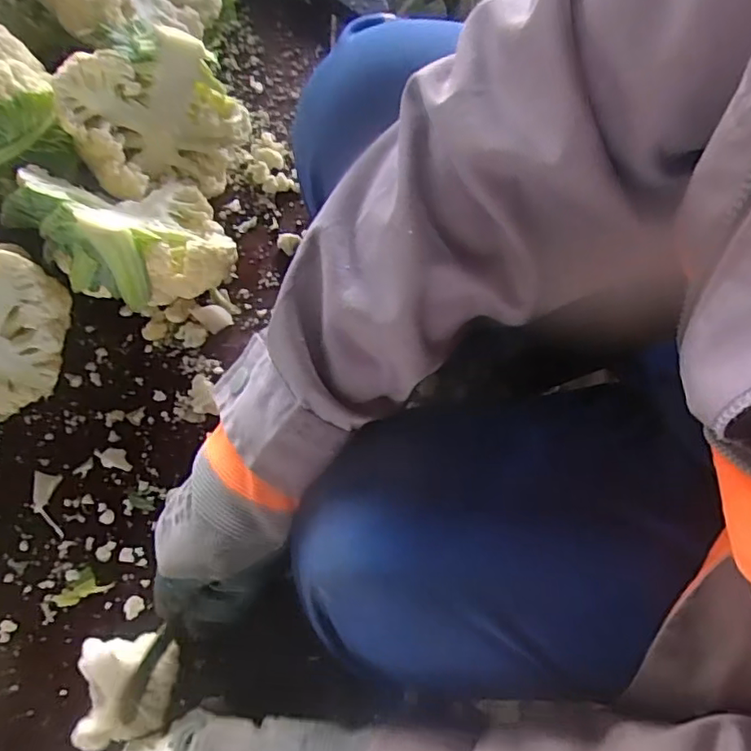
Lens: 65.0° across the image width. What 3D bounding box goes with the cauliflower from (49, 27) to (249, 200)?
[{"bbox_3d":[-0.158,-0.186,0.422,0.116,0.106,0.060,-30,49,-17],"label":"cauliflower"}]

